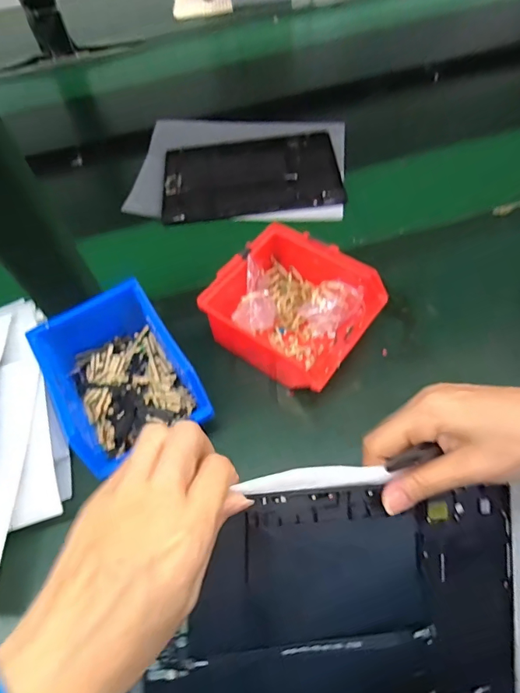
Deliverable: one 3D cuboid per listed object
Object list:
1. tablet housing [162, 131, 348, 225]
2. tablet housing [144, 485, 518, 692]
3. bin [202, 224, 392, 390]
[{"bbox_3d":[-0.012,-0.232,0.582,0.231,0.013,0.156,-6,55,0],"label":"tablet housing"},{"bbox_3d":[0.053,0.166,0.272,0.231,0.025,0.154,0,88,-14],"label":"tablet housing"},{"bbox_3d":[0.031,-0.035,0.411,0.134,0.058,0.127,30,65,22],"label":"bin"}]

